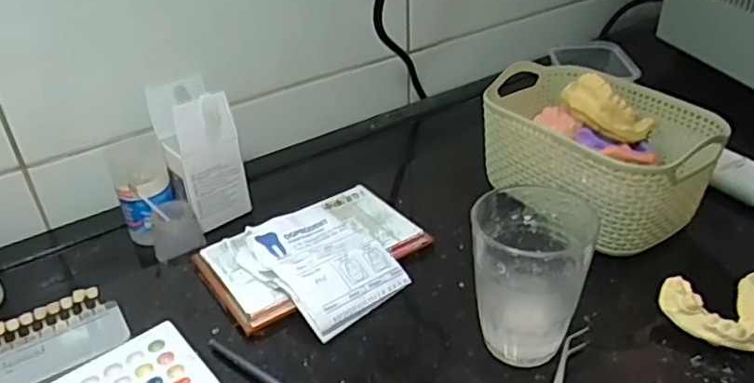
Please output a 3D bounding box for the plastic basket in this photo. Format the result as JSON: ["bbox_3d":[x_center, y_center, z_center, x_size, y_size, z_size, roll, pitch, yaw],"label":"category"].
[{"bbox_3d":[0.169,-0.031,0.481,0.119,0.086,0.167,-23,38,-27],"label":"plastic basket"}]

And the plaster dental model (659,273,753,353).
[{"bbox_3d":[0.212,0.075,0.371,0.068,0.027,0.048,-5,33,-5],"label":"plaster dental model"}]

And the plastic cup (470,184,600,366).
[{"bbox_3d":[0.090,0.048,0.367,0.066,0.090,0.065,-1,33,1],"label":"plastic cup"}]

